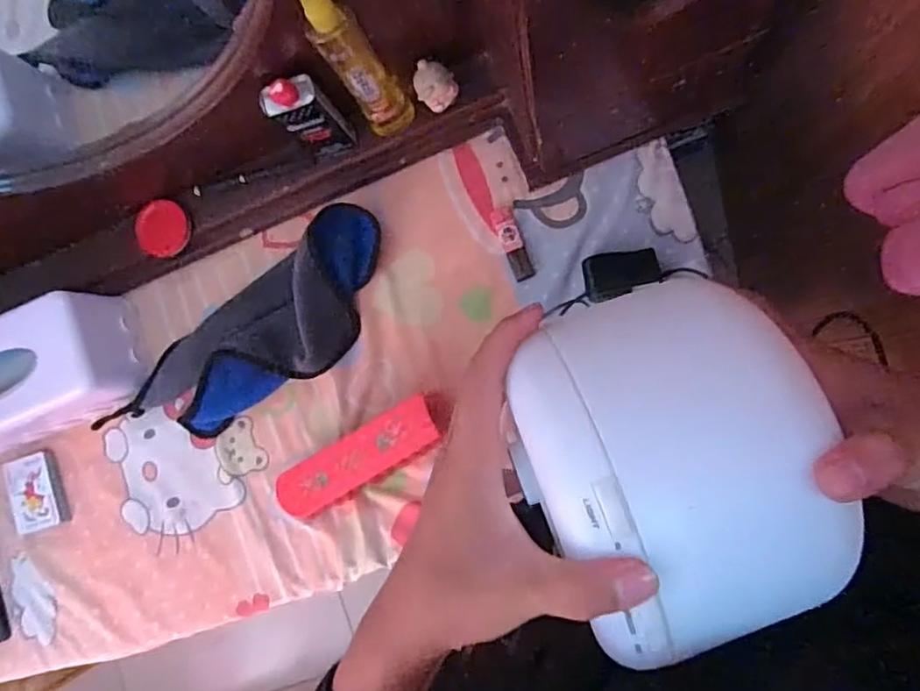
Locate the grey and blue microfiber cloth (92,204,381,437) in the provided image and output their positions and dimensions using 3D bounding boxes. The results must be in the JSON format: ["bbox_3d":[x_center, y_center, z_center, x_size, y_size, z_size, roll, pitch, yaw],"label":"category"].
[{"bbox_3d":[-0.225,0.004,0.686,0.376,0.058,0.127,-38,82,6],"label":"grey and blue microfiber cloth"}]

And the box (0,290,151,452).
[{"bbox_3d":[-0.507,0.039,0.727,0.248,0.101,0.130,-23,84,8],"label":"box"}]

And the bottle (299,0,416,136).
[{"bbox_3d":[-0.089,-0.254,0.576,0.048,0.232,0.042,-36,82,7],"label":"bottle"}]

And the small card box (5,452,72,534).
[{"bbox_3d":[-0.522,0.180,0.755,0.069,0.019,0.090,-17,85,9],"label":"small card box"}]

